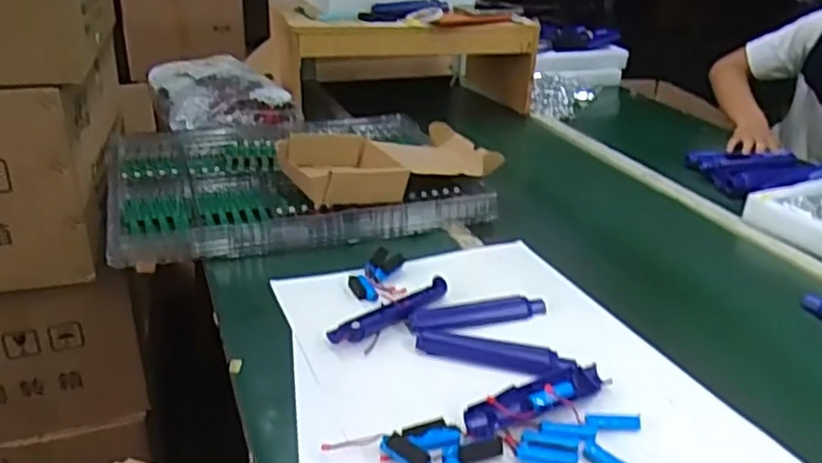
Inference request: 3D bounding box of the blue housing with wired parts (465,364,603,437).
[{"bbox_3d":[0.124,0.159,0.673,0.165,0.026,0.043,-12,29,-25],"label":"blue housing with wired parts"}]

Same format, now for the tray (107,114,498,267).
[{"bbox_3d":[-0.200,-0.100,1.133,0.551,0.056,0.429,-8,28,-20],"label":"tray"}]

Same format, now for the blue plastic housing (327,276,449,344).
[{"bbox_3d":[-0.022,0.094,0.810,0.176,0.015,0.029,-21,34,-38],"label":"blue plastic housing"}]

